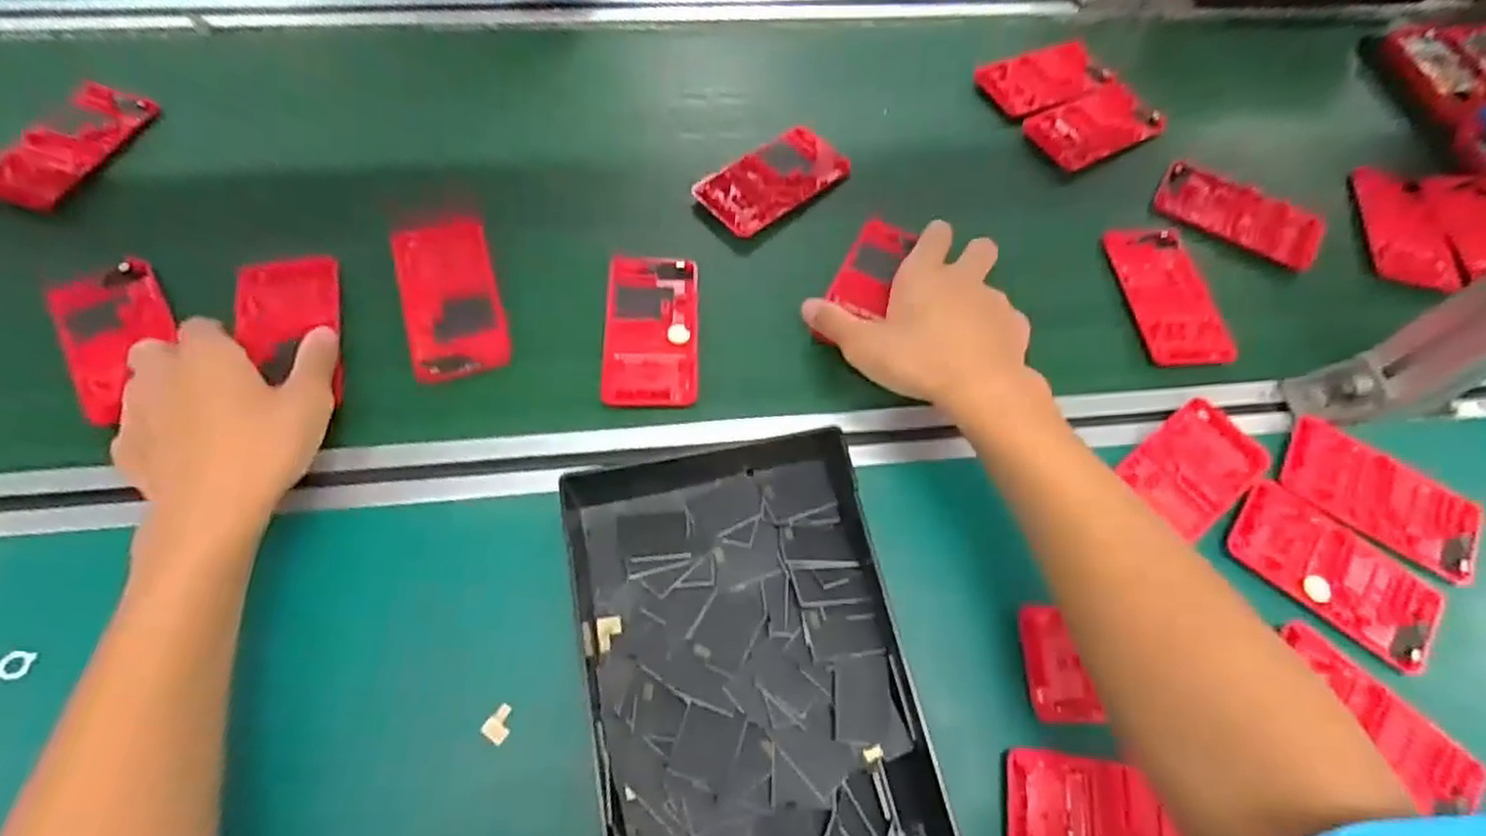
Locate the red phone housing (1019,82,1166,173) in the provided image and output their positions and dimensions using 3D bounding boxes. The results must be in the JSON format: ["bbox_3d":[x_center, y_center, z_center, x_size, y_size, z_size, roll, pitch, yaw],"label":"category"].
[{"bbox_3d":[0.296,-0.246,0.611,0.119,0.011,0.066,-27,67,-17],"label":"red phone housing"}]

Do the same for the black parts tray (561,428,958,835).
[{"bbox_3d":[0.006,0.141,0.381,0.166,0.038,0.270,-10,64,-9],"label":"black parts tray"}]

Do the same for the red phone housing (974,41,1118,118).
[{"bbox_3d":[0.267,-0.302,0.637,0.117,0.006,0.066,-26,67,-16],"label":"red phone housing"}]

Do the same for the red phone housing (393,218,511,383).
[{"bbox_3d":[-0.203,-0.086,0.502,0.063,0.014,0.124,-16,65,-12],"label":"red phone housing"}]

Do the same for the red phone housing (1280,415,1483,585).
[{"bbox_3d":[0.410,0.051,0.464,0.117,0.006,0.065,28,64,11],"label":"red phone housing"}]

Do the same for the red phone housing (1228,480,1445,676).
[{"bbox_3d":[0.362,0.093,0.444,0.120,0.013,0.063,37,66,15],"label":"red phone housing"}]

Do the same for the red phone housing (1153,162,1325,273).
[{"bbox_3d":[0.395,-0.164,0.576,0.121,0.010,0.065,32,65,13],"label":"red phone housing"}]

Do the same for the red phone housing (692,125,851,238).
[{"bbox_3d":[0.023,-0.185,0.566,0.120,0.009,0.064,-39,71,-21],"label":"red phone housing"}]

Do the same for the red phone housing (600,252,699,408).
[{"bbox_3d":[-0.062,-0.063,0.496,0.062,0.011,0.123,0,62,-4],"label":"red phone housing"}]

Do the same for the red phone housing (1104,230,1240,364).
[{"bbox_3d":[0.316,-0.094,0.537,0.065,0.009,0.125,-5,63,-6],"label":"red phone housing"}]

